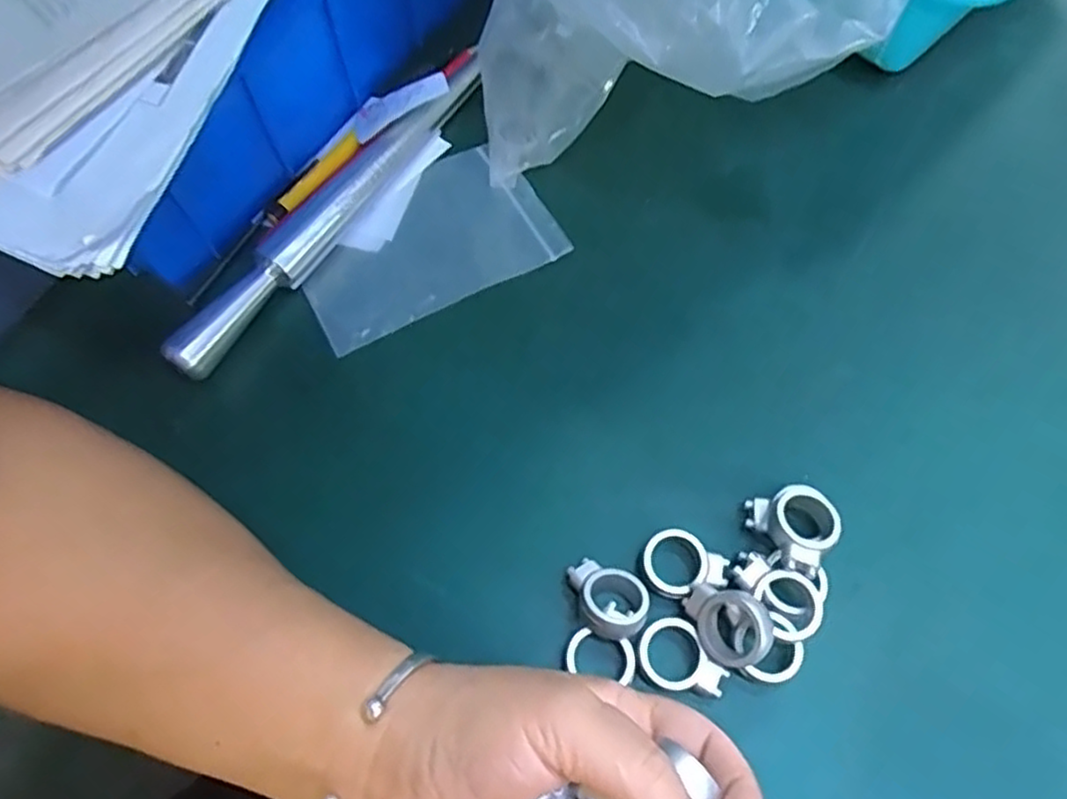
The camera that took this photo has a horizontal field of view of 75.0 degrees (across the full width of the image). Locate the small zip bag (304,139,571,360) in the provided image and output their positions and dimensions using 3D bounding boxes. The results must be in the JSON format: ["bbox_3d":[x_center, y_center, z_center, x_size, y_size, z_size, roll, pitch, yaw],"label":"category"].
[{"bbox_3d":[-0.053,-0.076,0.340,0.122,0.009,0.073,-28,74,-11],"label":"small zip bag"}]

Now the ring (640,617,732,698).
[{"bbox_3d":[0.056,0.099,0.261,0.033,0.009,0.024,40,73,16],"label":"ring"}]

